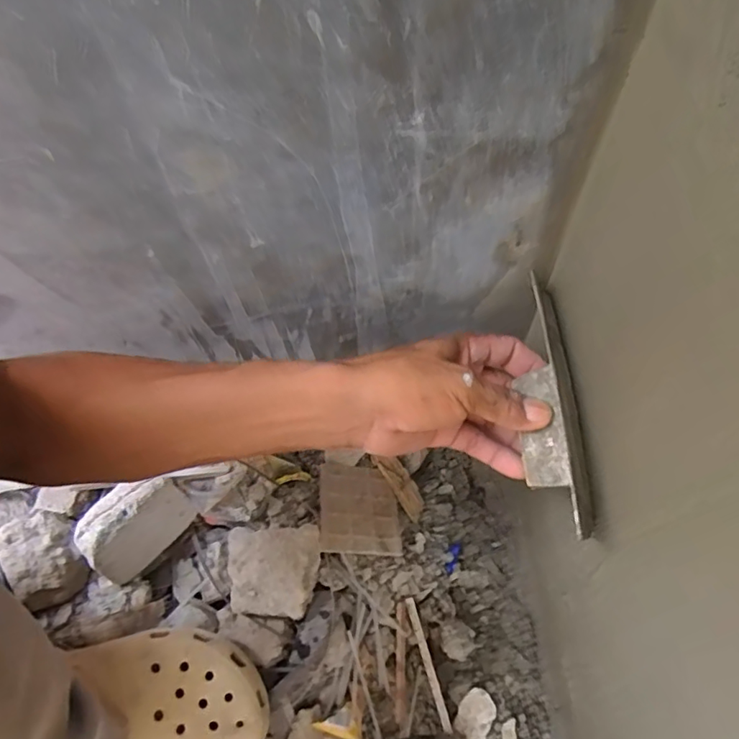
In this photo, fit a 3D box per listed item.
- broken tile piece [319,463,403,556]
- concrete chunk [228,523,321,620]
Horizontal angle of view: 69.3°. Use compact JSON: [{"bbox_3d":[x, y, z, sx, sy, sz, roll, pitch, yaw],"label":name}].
[{"bbox_3d":[-0.011,0.144,0.558,0.080,0.007,0.099,9,41,-14],"label":"broken tile piece"},{"bbox_3d":[-0.092,0.199,0.528,0.086,0.032,0.080,-4,63,2],"label":"concrete chunk"}]

